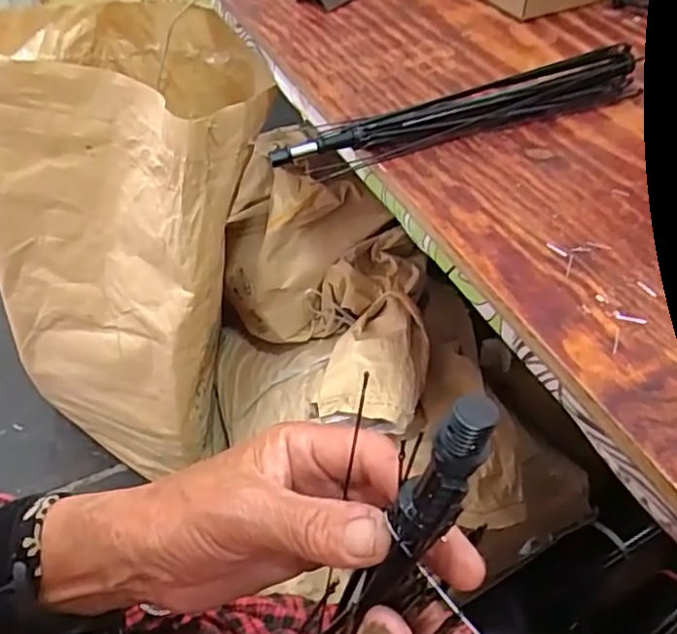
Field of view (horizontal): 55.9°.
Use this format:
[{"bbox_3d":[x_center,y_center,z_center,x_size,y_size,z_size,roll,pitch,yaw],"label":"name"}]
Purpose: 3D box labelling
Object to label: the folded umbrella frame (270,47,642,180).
[{"bbox_3d":[0.107,-0.171,0.531,0.327,0.029,0.035,-16,49,-13],"label":"folded umbrella frame"}]

